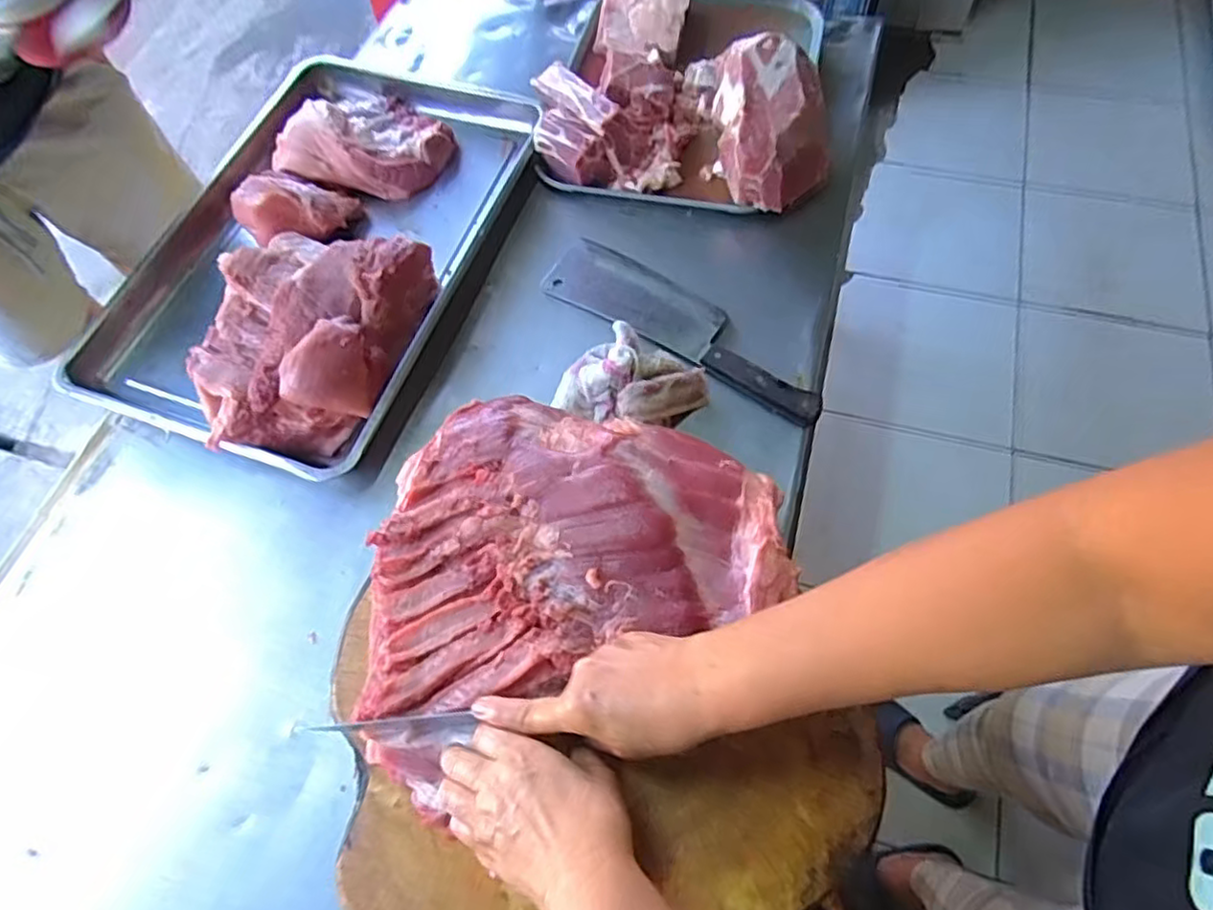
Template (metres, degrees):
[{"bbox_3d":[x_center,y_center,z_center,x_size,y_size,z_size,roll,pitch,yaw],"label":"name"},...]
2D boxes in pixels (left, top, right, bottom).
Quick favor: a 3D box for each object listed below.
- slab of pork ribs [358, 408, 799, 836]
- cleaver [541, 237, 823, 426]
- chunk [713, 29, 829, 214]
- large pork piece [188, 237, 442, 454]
[{"bbox_3d":[-0.054,0.073,0.530,0.343,0.044,0.272,-35,67,-13],"label":"slab of pork ribs"},{"bbox_3d":[0.088,-0.153,0.759,0.355,0.029,0.091,32,69,17],"label":"cleaver"},{"bbox_3d":[0.204,-0.409,0.823,0.144,0.102,0.214,3,64,4],"label":"chunk"},{"bbox_3d":[-0.334,-0.129,0.741,0.220,0.086,0.272,11,65,8],"label":"large pork piece"}]

